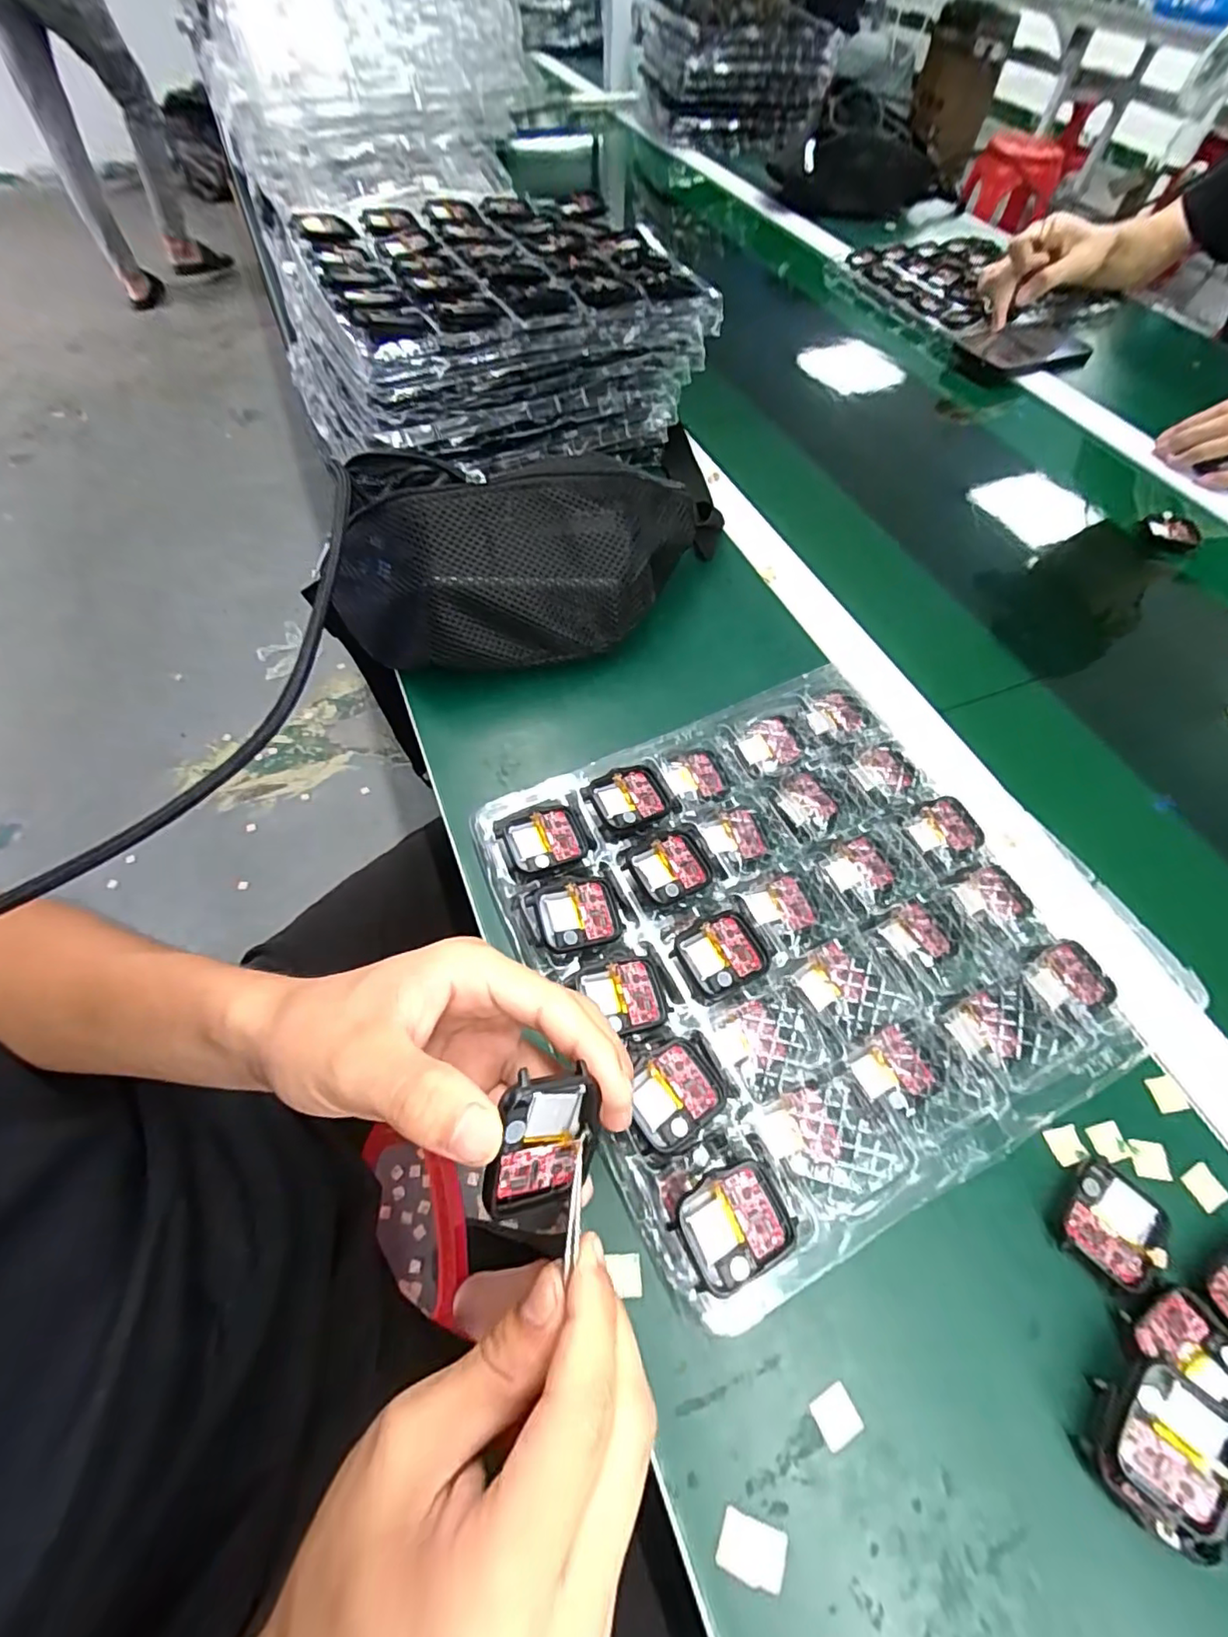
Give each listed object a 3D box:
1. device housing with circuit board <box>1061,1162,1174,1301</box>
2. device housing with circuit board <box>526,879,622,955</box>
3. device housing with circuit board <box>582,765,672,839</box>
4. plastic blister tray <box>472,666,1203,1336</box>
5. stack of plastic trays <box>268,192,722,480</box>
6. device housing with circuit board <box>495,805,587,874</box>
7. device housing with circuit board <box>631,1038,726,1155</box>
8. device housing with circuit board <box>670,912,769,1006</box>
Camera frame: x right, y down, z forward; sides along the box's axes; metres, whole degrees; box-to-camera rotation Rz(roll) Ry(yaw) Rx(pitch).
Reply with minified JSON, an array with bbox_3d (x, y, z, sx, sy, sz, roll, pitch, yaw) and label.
[{"bbox_3d":[0.222,0.181,0.265,0.035,0.011,0.045,41,66,20],"label":"device housing with circuit board"},{"bbox_3d":[-0.020,0.052,0.318,0.045,0.009,0.037,-9,61,-8],"label":"device housing with circuit board"},{"bbox_3d":[0.010,-0.010,0.351,0.046,0.007,0.040,-22,63,-14],"label":"device housing with circuit board"},{"bbox_3d":[0.107,0.049,0.332,0.294,0.030,0.265,-23,63,-15],"label":"plastic blister tray"},{"bbox_3d":[-0.115,-0.422,0.520,0.311,0.108,0.273,-30,65,-18],"label":"stack of plastic trays"},{"bbox_3d":[-0.039,0.012,0.338,0.045,0.004,0.036,-19,62,-13],"label":"device housing with circuit board"},{"bbox_3d":[0.028,0.128,0.276,0.044,0.015,0.036,-35,67,-20],"label":"device housing with circuit board"},{"bbox_3d":[0.055,0.071,0.309,0.044,0.012,0.037,-25,64,-16],"label":"device housing with circuit board"}]

